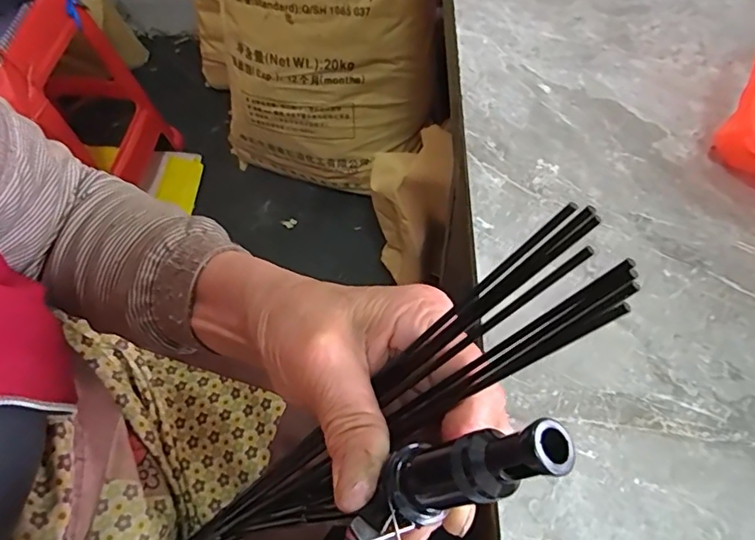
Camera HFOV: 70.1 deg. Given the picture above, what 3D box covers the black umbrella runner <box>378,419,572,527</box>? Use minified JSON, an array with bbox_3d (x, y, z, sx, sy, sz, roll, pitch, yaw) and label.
[{"bbox_3d":[0.025,0.055,0.146,0.017,0.071,0.020,19,58,-20],"label":"black umbrella runner"}]

